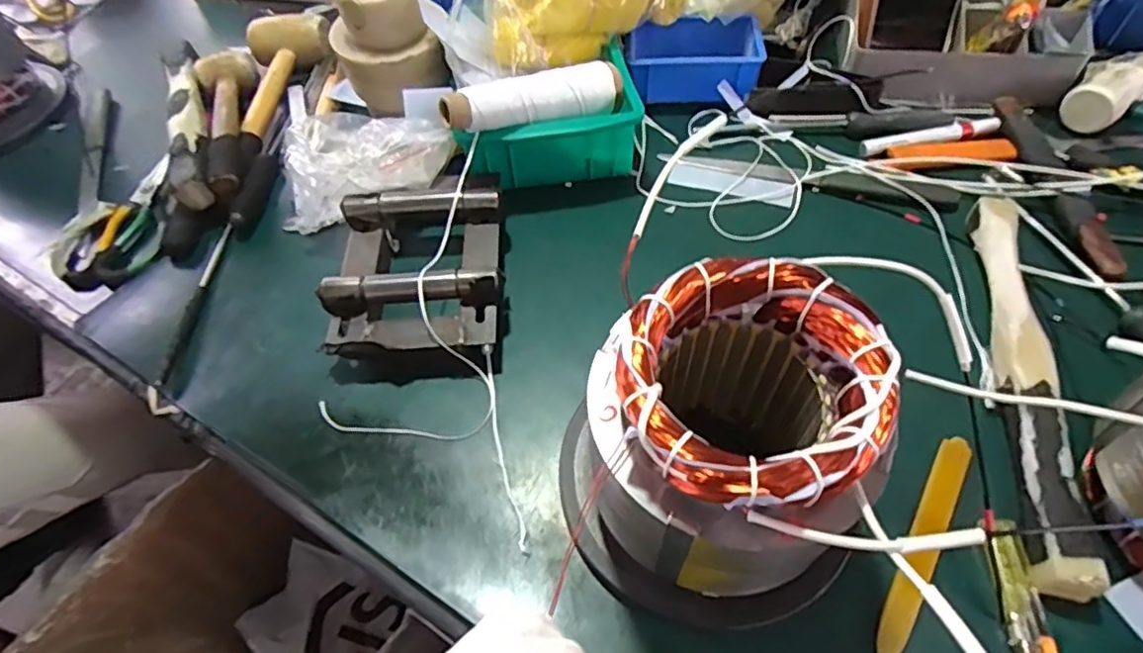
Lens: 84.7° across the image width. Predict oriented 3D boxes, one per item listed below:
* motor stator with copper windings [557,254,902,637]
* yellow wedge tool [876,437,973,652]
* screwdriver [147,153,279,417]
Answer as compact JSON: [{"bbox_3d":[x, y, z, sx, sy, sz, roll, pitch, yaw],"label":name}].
[{"bbox_3d":[0.085,0.080,0.350,0.148,0.175,0.145,-2,54,2],"label":"motor stator with copper windings"},{"bbox_3d":[0.230,0.137,0.404,0.020,0.006,0.165,27,60,22],"label":"yellow wedge tool"},{"bbox_3d":[-0.324,-0.056,0.573,0.028,0.021,0.287,0,54,4],"label":"screwdriver"}]

